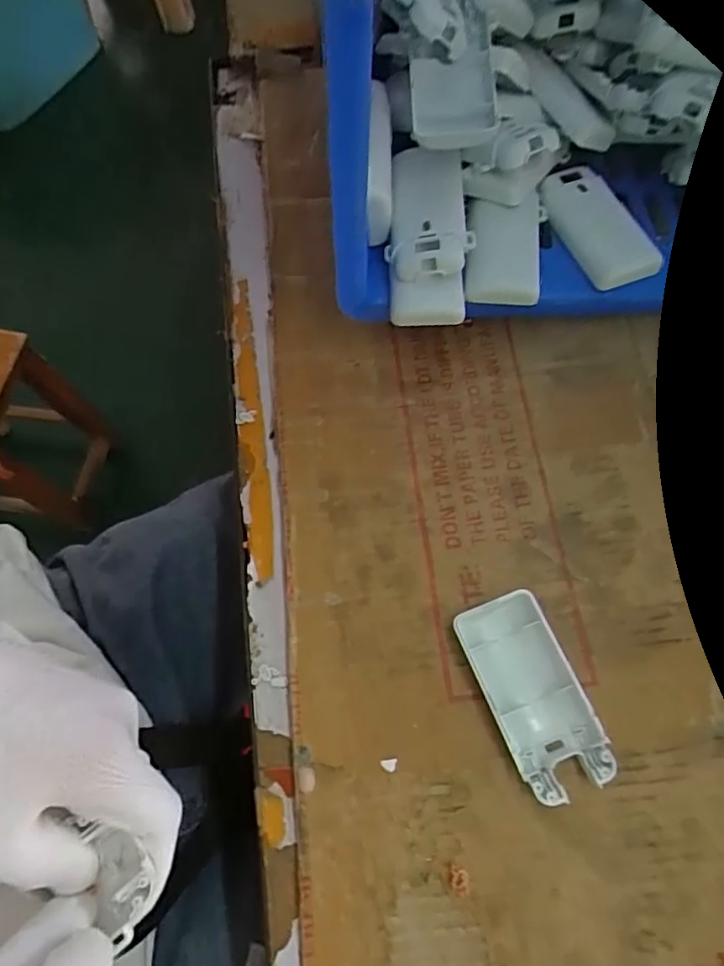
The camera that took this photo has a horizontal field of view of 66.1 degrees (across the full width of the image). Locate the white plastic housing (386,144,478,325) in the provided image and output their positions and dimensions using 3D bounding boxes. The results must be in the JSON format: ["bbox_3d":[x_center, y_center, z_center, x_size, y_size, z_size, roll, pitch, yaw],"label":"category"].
[{"bbox_3d":[0.040,-0.151,0.330,0.046,0.028,0.110,-1,84,2],"label":"white plastic housing"}]

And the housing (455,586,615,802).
[{"bbox_3d":[0.086,0.106,0.283,0.046,0.015,0.093,-20,68,-6],"label":"housing"}]

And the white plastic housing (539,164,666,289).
[{"bbox_3d":[0.147,-0.166,0.353,0.040,0.018,0.091,-20,68,-6],"label":"white plastic housing"}]

